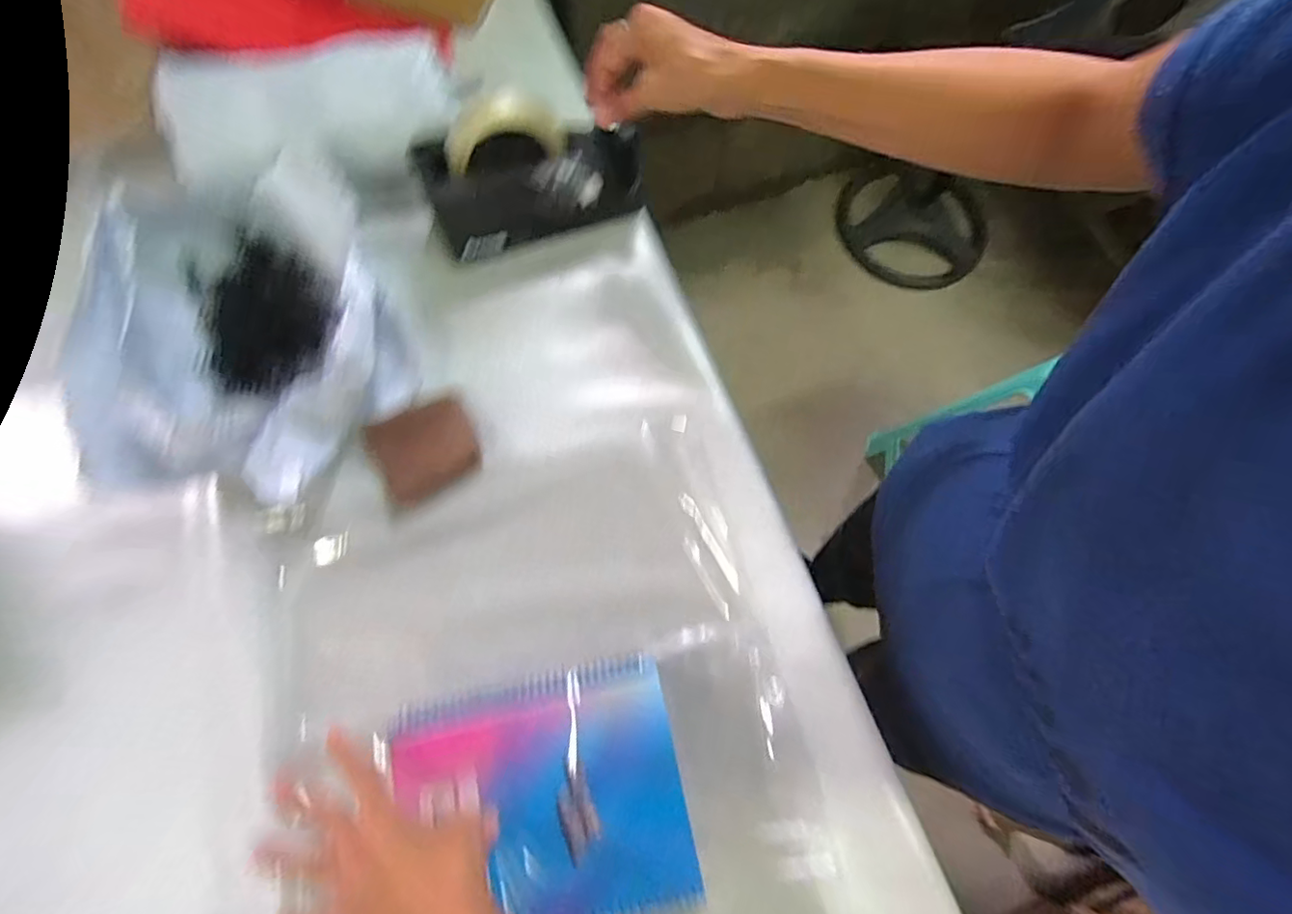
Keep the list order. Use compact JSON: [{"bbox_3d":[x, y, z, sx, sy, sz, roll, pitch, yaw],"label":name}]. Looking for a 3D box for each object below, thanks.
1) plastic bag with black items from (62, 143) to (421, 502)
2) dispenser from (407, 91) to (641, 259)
[{"bbox_3d":[-0.336,-0.114,0.486,0.220,0.096,0.290,-25,75,-9],"label":"plastic bag with black items"},{"bbox_3d":[-0.110,-0.266,0.518,0.190,0.123,0.075,-17,76,-5],"label":"dispenser"}]

